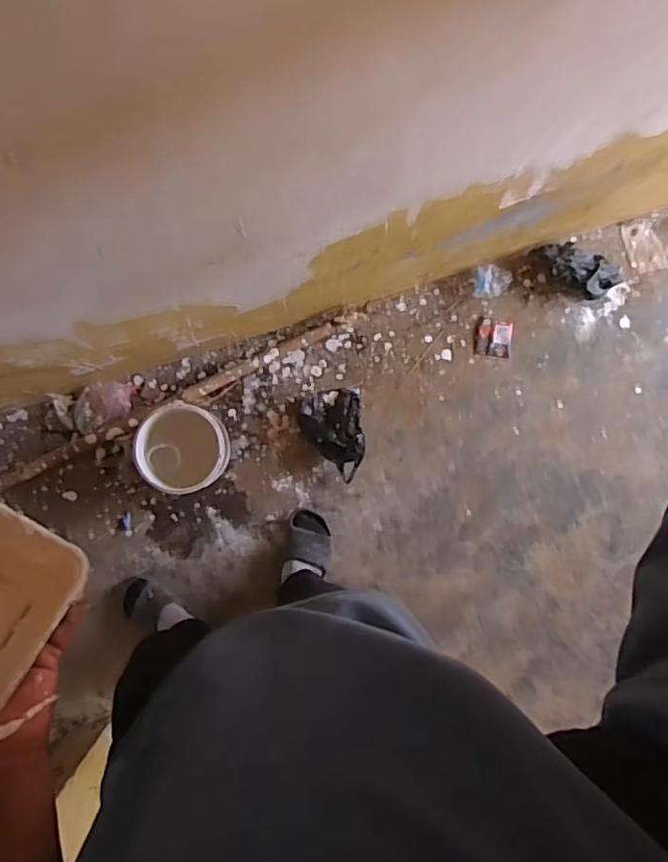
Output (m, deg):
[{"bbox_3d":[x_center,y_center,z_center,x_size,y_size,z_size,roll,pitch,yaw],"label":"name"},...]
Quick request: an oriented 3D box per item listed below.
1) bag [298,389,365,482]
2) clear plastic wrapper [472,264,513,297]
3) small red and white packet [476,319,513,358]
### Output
[{"bbox_3d":[-0.003,0.010,1.394,0.148,0.104,0.219,-4,90,-5],"label":"bag"},{"bbox_3d":[0.389,-0.367,1.464,0.093,0.033,0.073,-3,90,-5],"label":"clear plastic wrapper"},{"bbox_3d":[0.397,-0.229,1.477,0.084,0.005,0.090,8,91,4],"label":"small red and white packet"}]

